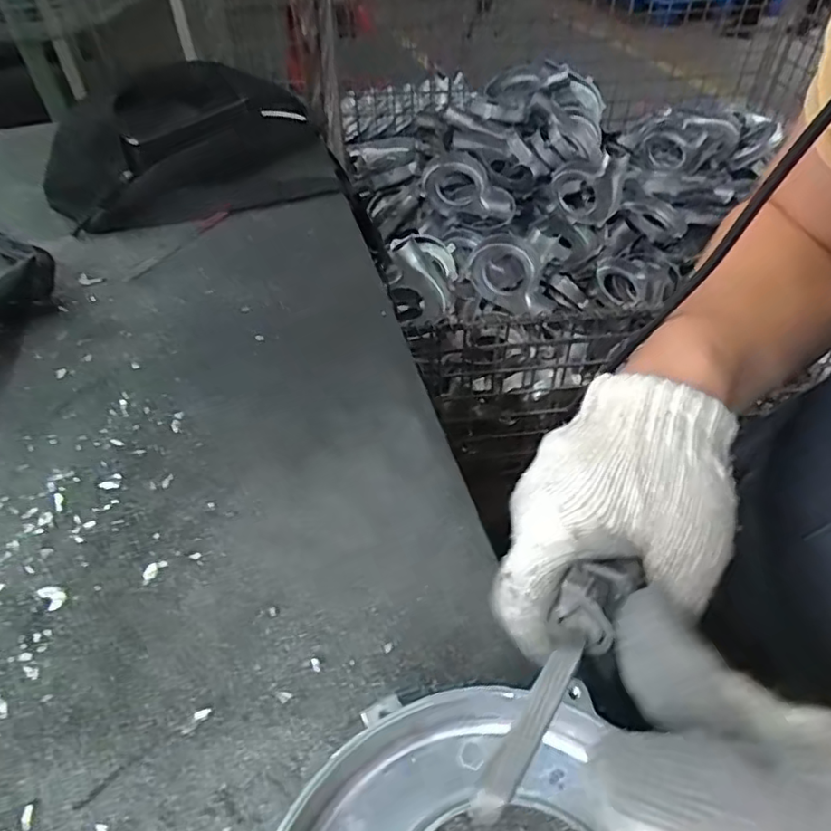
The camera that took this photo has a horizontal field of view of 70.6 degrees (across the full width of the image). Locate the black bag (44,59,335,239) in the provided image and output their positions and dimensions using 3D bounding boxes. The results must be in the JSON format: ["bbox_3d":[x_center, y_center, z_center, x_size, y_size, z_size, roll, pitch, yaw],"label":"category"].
[{"bbox_3d":[-0.227,-0.282,0.586,0.255,0.072,0.251,-14,46,-13],"label":"black bag"}]

